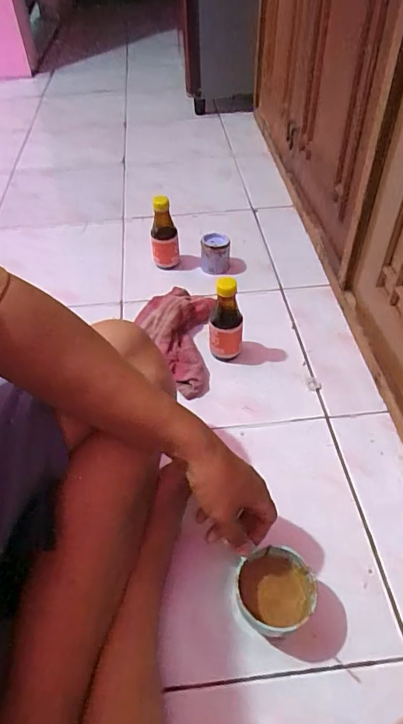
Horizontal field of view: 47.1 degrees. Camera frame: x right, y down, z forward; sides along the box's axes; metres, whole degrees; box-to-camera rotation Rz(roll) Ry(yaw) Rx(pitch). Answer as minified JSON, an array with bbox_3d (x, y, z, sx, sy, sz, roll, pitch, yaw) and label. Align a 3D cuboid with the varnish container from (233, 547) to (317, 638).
[{"bbox_3d":[0.074,0.240,0.474,0.078,0.058,0.080,-1,46,2],"label":"varnish container"}]

